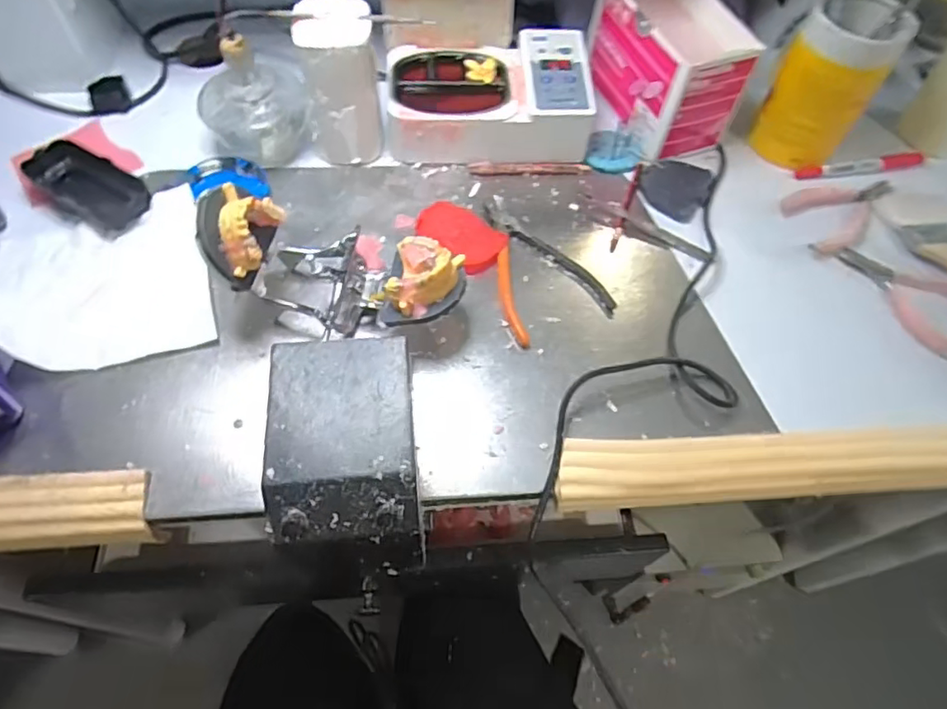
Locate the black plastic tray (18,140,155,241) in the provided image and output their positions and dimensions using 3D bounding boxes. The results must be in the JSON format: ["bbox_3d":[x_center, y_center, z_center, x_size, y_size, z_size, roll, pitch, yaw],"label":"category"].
[{"bbox_3d":[-0.333,-0.143,0.509,0.111,0.024,0.054,26,62,12],"label":"black plastic tray"}]

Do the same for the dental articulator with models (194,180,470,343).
[{"bbox_3d":[-0.096,-0.073,0.442,0.175,0.099,0.095,6,59,1],"label":"dental articulator with models"}]

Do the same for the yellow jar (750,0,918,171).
[{"bbox_3d":[0.322,-0.249,0.544,0.083,0.125,0.075,33,63,16],"label":"yellow jar"}]

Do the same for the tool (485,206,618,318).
[{"bbox_3d":[0.066,-0.086,0.511,0.147,0.010,0.022,40,65,19],"label":"tool"}]

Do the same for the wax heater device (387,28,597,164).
[{"bbox_3d":[0.013,-0.246,0.564,0.191,0.063,0.126,1,59,-2],"label":"wax heater device"}]

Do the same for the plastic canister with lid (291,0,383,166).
[{"bbox_3d":[-0.114,-0.233,0.516,0.062,0.126,0.057,-6,60,-6],"label":"plastic canister with lid"}]

